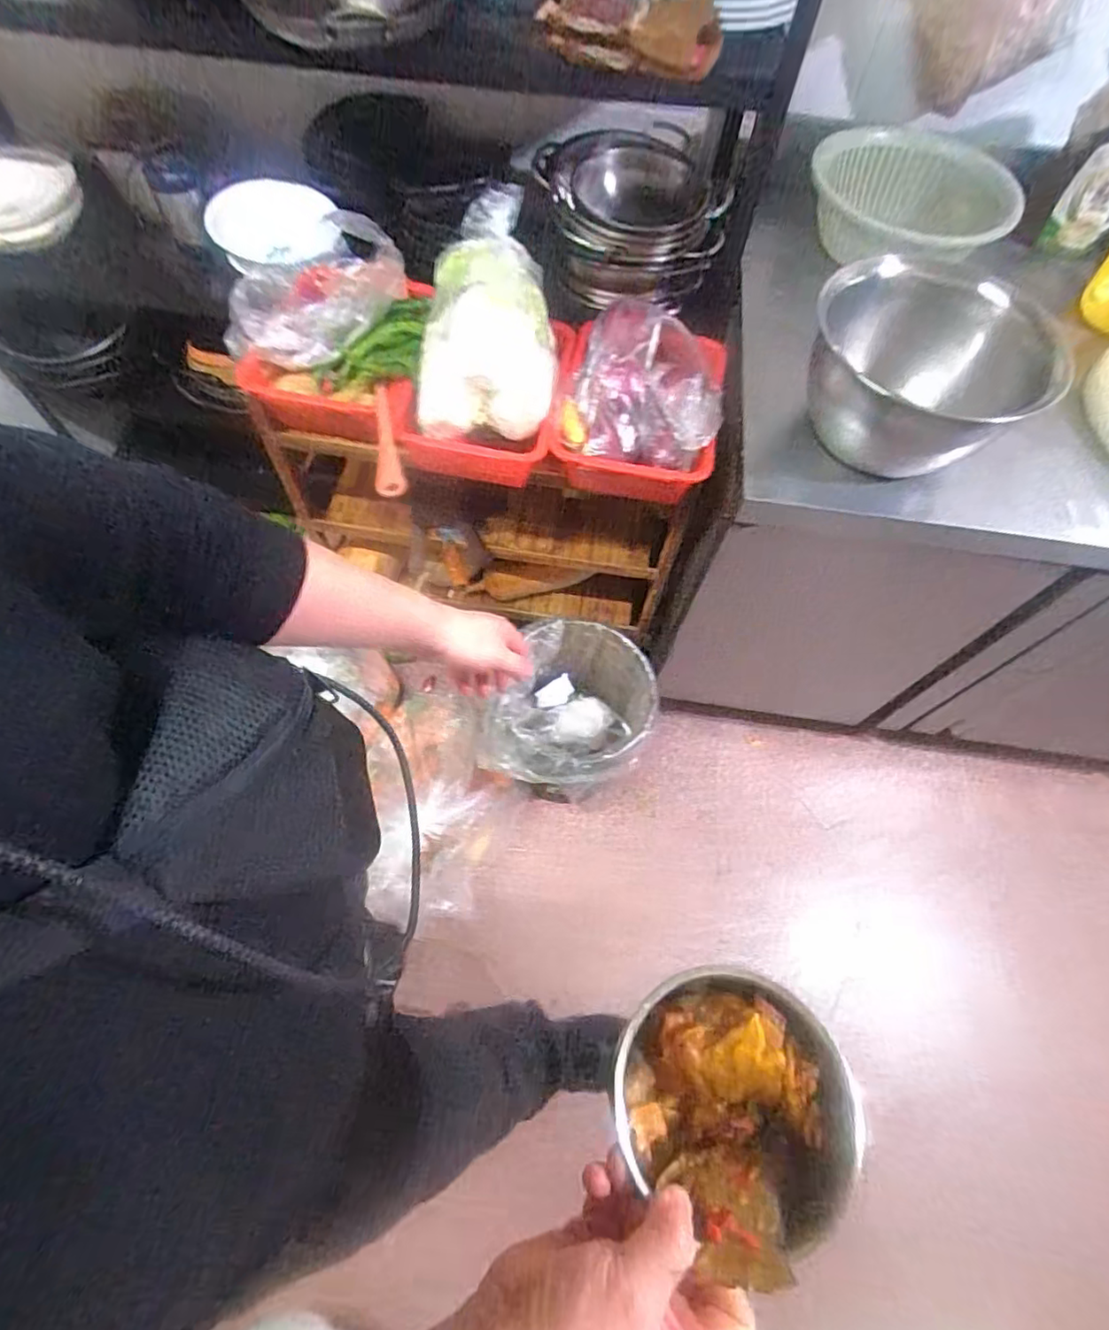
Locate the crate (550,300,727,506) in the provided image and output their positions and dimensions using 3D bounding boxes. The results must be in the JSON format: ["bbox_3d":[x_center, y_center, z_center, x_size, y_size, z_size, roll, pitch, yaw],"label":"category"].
[{"bbox_3d":[0.127,-0.401,0.902,0.226,0.175,0.267,10,63,3],"label":"crate"}]

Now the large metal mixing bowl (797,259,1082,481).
[{"bbox_3d":[0.472,-0.399,0.808,0.255,0.169,0.252,20,64,7],"label":"large metal mixing bowl"}]

